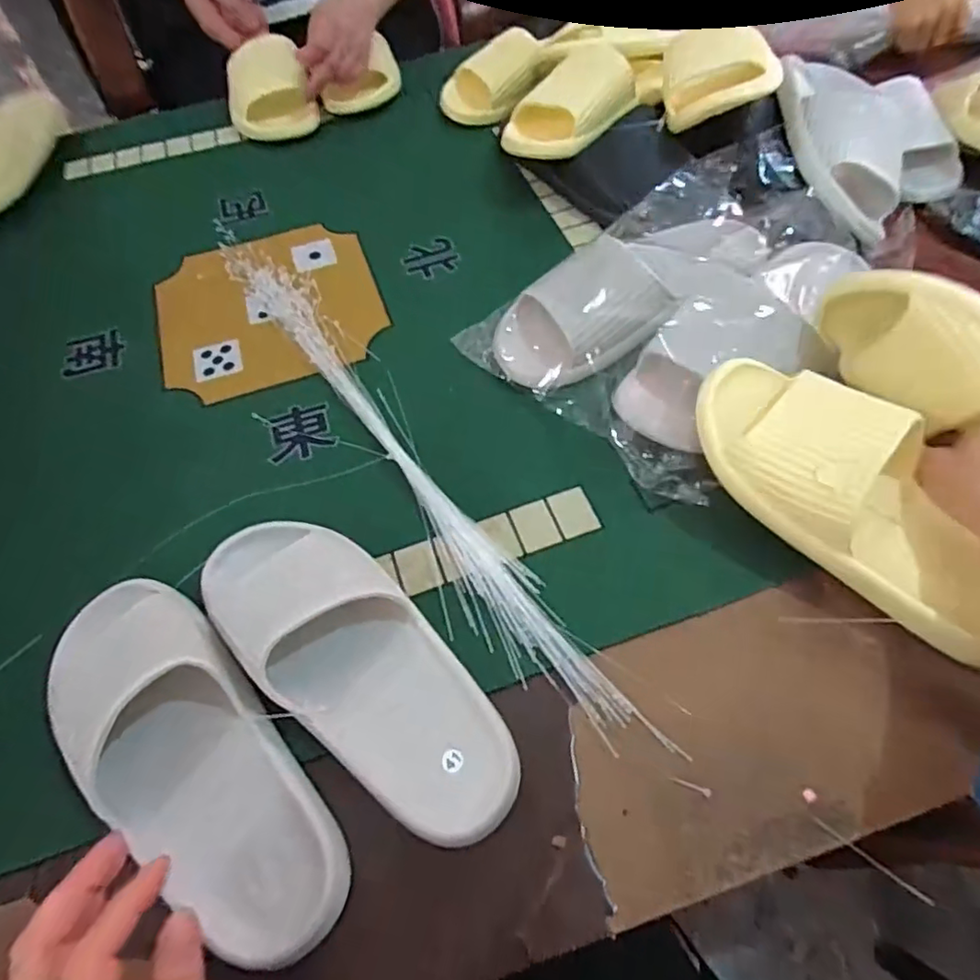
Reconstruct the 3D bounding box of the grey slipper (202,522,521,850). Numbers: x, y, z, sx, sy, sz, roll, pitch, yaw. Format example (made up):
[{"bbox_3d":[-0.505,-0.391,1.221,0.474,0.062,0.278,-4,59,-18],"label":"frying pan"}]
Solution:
[{"bbox_3d":[-0.091,0.102,0.380,0.260,0.056,0.102,37,65,22],"label":"grey slipper"}]

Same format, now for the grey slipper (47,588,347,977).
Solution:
[{"bbox_3d":[-0.184,0.143,0.347,0.094,0.061,0.257,-40,65,-21],"label":"grey slipper"}]

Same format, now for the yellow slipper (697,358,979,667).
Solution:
[{"bbox_3d":[0.229,-0.004,0.381,0.093,0.058,0.221,-36,75,-17],"label":"yellow slipper"}]

